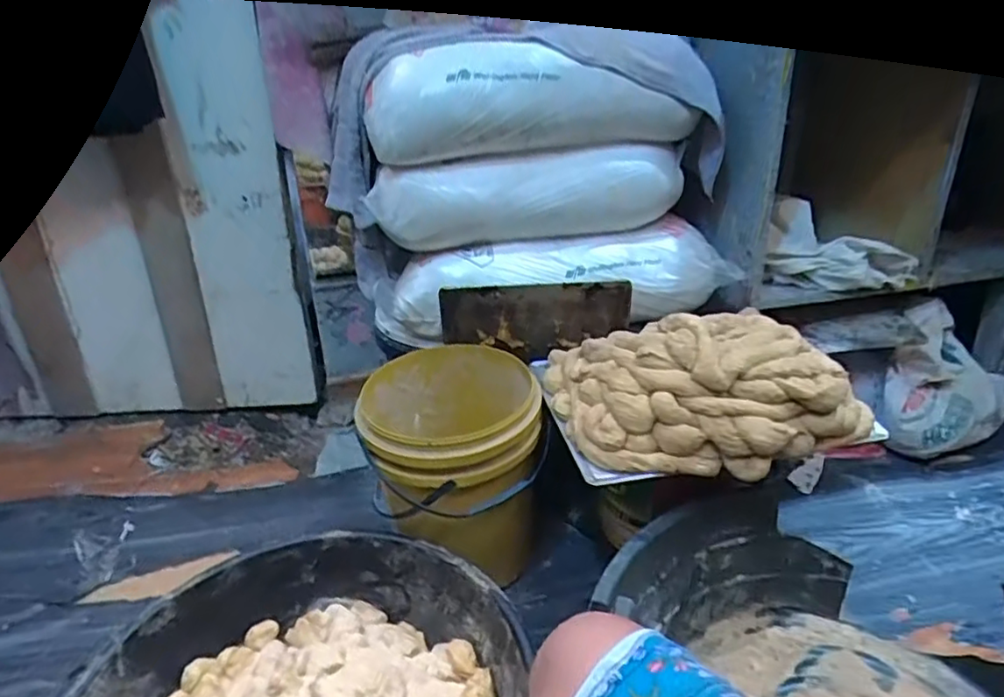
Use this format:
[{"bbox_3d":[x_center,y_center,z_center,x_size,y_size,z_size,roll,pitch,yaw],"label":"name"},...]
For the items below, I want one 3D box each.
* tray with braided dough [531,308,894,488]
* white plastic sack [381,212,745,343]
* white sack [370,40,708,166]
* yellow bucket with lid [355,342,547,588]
[{"bbox_3d":[0.294,0.035,0.945,0.424,0.156,0.325,-2,26,-6],"label":"tray with braided dough"},{"bbox_3d":[0.104,-0.119,1.165,0.625,0.185,0.123,-2,26,-5],"label":"white plastic sack"},{"bbox_3d":[0.049,-0.409,1.049,0.507,0.178,0.227,8,27,14],"label":"white sack"},{"bbox_3d":[-0.082,0.204,1.073,0.291,0.333,0.311,-3,26,-8],"label":"yellow bucket with lid"}]

